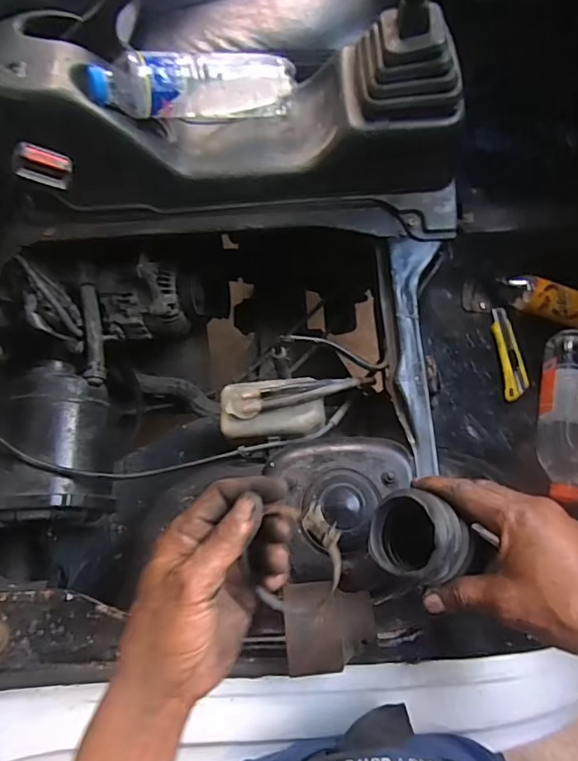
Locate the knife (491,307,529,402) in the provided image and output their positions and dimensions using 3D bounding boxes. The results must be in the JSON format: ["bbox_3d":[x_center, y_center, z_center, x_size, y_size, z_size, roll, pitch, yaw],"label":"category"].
[{"bbox_3d":[0.351,-0.043,0.805,0.037,0.014,0.152,-3,73,-3],"label":"knife"}]

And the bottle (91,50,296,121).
[{"bbox_3d":[-0.101,-0.326,0.567,0.233,0.072,0.061,-14,73,-23],"label":"bottle"}]

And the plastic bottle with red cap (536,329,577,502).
[{"bbox_3d":[0.422,0.047,0.749,0.081,0.064,0.262,9,73,1],"label":"plastic bottle with red cap"}]

